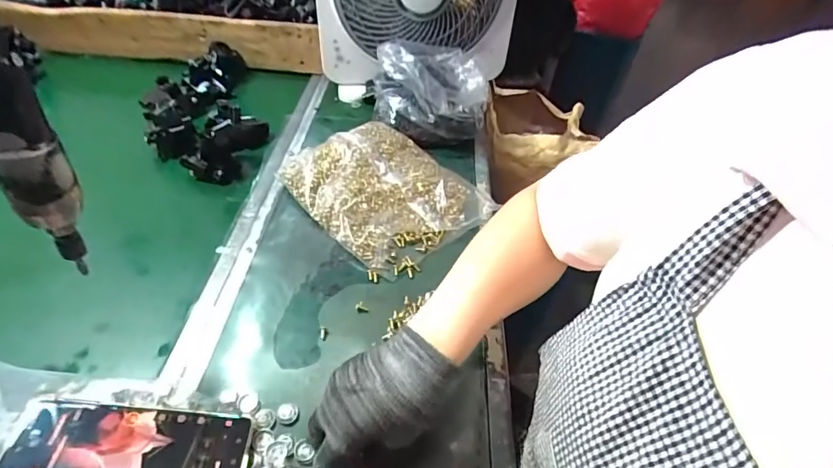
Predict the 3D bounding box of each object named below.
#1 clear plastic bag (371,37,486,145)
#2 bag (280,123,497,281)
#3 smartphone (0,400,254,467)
[{"bbox_3d":[0.020,-0.226,0.687,0.162,0.109,0.178,3,45,-2],"label":"clear plastic bag"},{"bbox_3d":[-0.041,-0.066,0.598,0.200,0.044,0.242,-32,56,-32],"label":"bag"},{"bbox_3d":[-0.215,0.165,0.344,0.161,0.011,0.074,12,43,-9],"label":"smartphone"}]

